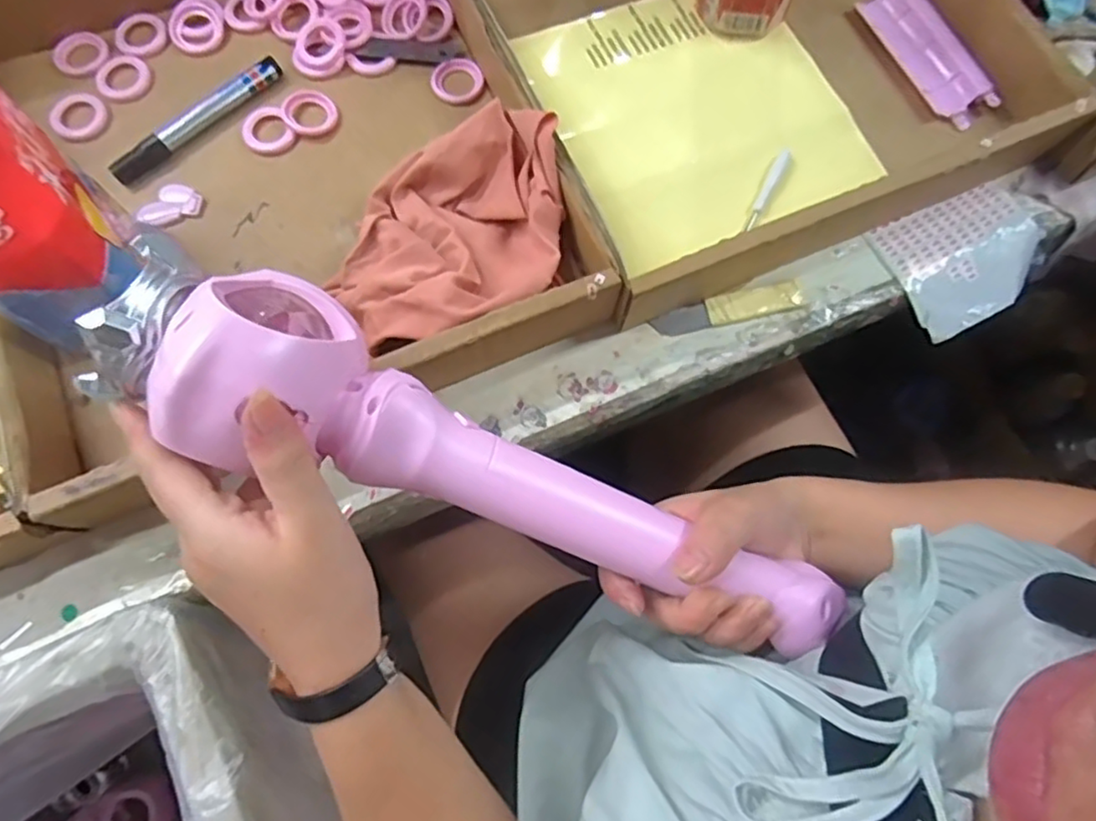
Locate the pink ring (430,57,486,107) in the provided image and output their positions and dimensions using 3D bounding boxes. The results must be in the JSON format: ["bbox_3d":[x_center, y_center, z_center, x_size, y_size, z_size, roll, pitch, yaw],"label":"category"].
[{"bbox_3d":[-0.067,-0.242,0.486,0.036,0.006,0.038,0,75,-1],"label":"pink ring"}]

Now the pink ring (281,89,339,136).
[{"bbox_3d":[-0.168,-0.212,0.472,0.040,0.006,0.035,43,78,10],"label":"pink ring"}]

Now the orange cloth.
[{"bbox_3d":[-0.059,-0.113,0.419,0.134,0.053,0.162,11,75,1],"label":"orange cloth"}]

